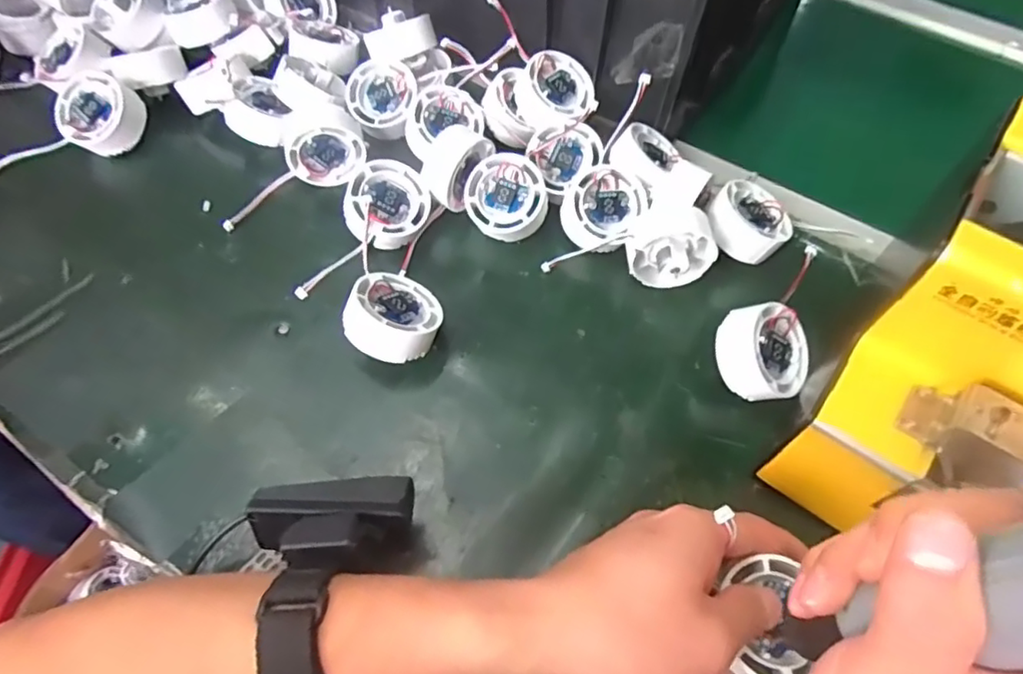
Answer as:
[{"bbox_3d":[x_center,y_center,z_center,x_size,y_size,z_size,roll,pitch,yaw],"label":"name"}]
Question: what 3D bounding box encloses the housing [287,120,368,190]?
[{"bbox_3d":[-0.134,-0.135,0.445,0.054,0.054,0.020,-10,59,-9],"label":"housing"}]

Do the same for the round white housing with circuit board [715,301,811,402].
[{"bbox_3d":[0.145,0.009,0.356,0.052,0.025,0.052,5,81,-32],"label":"round white housing with circuit board"}]

